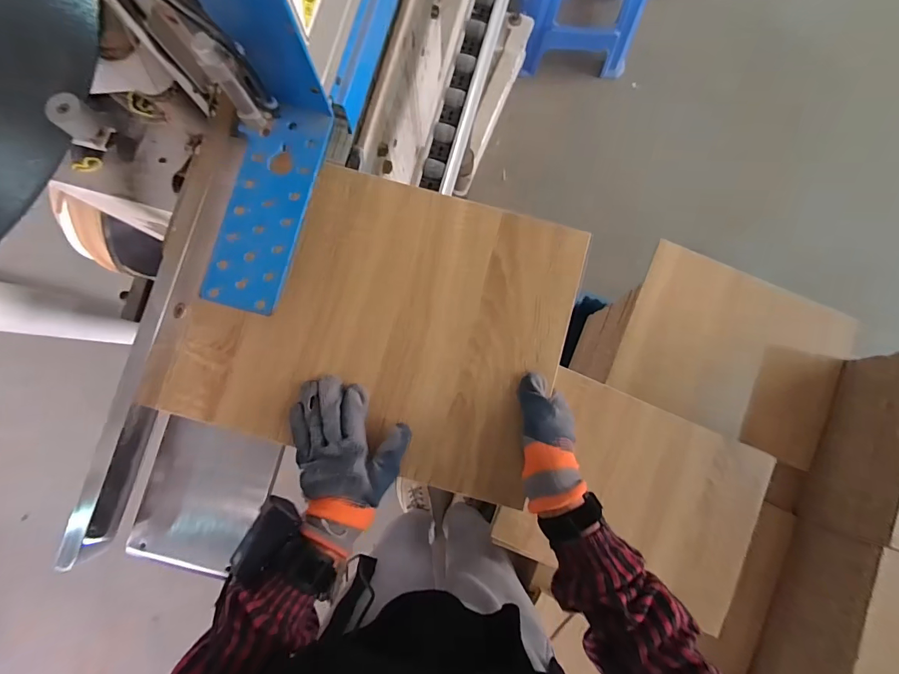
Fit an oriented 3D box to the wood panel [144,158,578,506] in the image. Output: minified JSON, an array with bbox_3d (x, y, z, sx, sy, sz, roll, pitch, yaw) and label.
[{"bbox_3d":[-0.082,-0.022,0.488,0.423,0.015,0.323,15,84,1],"label":"wood panel"}]

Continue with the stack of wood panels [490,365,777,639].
[{"bbox_3d":[0.343,0.295,0.778,0.435,0.038,0.343,24,84,4],"label":"stack of wood panels"}]

